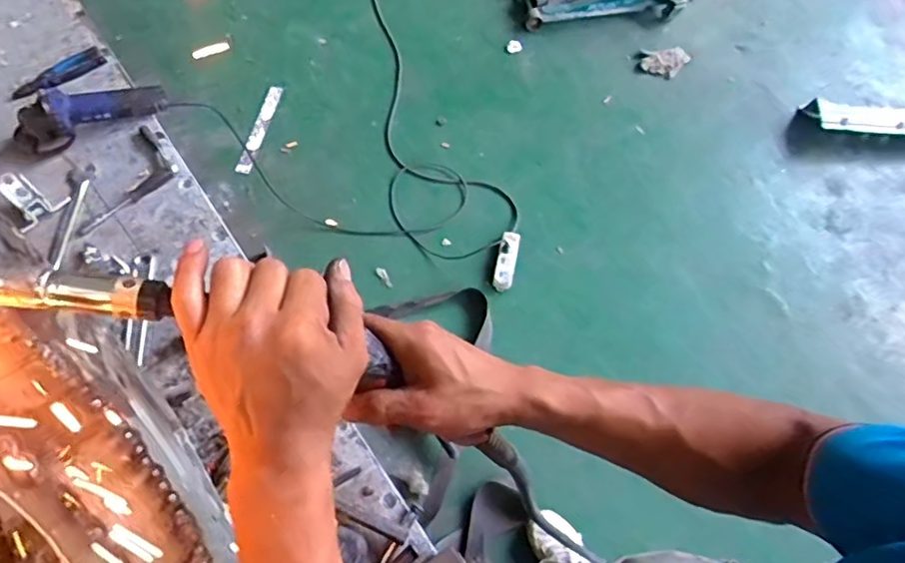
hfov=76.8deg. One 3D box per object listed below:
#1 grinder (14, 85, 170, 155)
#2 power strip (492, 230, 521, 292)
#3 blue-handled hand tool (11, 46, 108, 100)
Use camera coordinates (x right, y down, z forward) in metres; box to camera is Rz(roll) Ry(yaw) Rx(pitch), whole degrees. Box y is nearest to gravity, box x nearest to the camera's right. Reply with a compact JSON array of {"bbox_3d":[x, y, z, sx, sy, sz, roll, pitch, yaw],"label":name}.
[{"bbox_3d":[-0.738,-0.345,1.161,0.285,0.099,0.086,-23,67,-12],"label":"grinder"},{"bbox_3d":[0.157,-0.060,1.653,0.056,0.026,0.176,12,73,4],"label":"power strip"},{"bbox_3d":[-0.868,-0.457,1.258,0.200,0.014,0.064,-41,72,-18],"label":"blue-handled hand tool"}]

